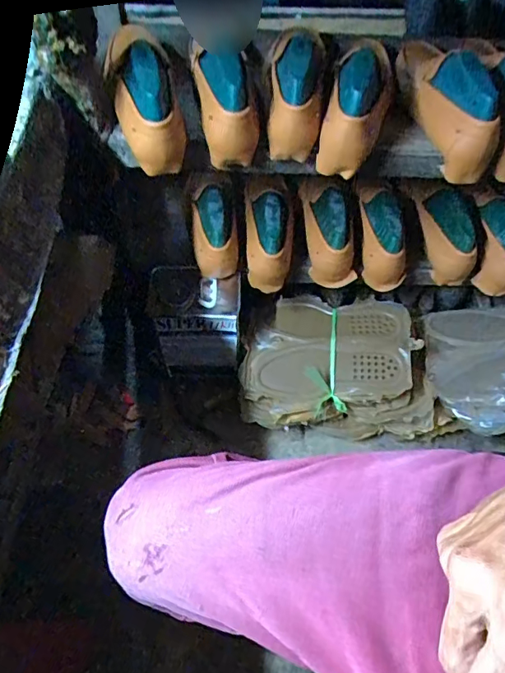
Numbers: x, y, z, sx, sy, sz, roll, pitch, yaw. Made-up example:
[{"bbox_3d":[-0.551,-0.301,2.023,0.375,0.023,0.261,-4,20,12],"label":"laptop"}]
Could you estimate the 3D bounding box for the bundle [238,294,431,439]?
[{"bbox_3d":[0.157,0.048,0.929,0.346,0.101,0.244,3,59,-2],"label":"bundle"}]

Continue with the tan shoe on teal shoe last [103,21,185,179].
[{"bbox_3d":[-0.137,-0.313,0.625,0.079,0.091,0.191,-15,74,-12],"label":"tan shoe on teal shoe last"}]

